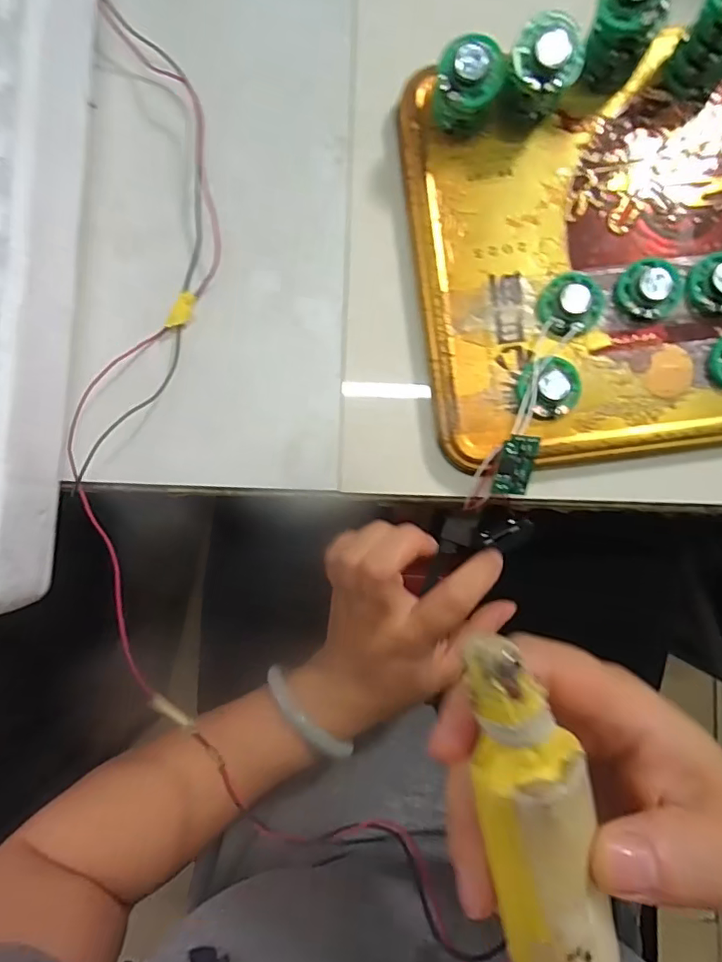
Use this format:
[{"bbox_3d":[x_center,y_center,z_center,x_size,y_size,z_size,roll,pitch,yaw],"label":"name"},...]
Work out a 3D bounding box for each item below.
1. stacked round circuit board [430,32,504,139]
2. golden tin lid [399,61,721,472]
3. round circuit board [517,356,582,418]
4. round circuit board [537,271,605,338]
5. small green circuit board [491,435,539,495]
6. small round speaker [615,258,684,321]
[{"bbox_3d":[0.046,-0.173,0.230,0.027,0.029,0.027,18,90,2],"label":"stacked round circuit board"},{"bbox_3d":[0.146,-0.102,0.246,0.235,0.028,0.171,-5,89,2],"label":"golden tin lid"},{"bbox_3d":[0.086,-0.043,0.237,0.027,0.010,0.027,0,89,2],"label":"round circuit board"},{"bbox_3d":[0.097,-0.080,0.239,0.028,0.006,0.030,0,89,2],"label":"round circuit board"},{"bbox_3d":[0.071,-0.007,0.239,0.018,0.004,0.028,4,111,-14],"label":"small green circuit board"},{"bbox_3d":[0.134,-0.088,0.236,0.033,0.008,0.027,-24,88,1],"label":"small round speaker"}]

